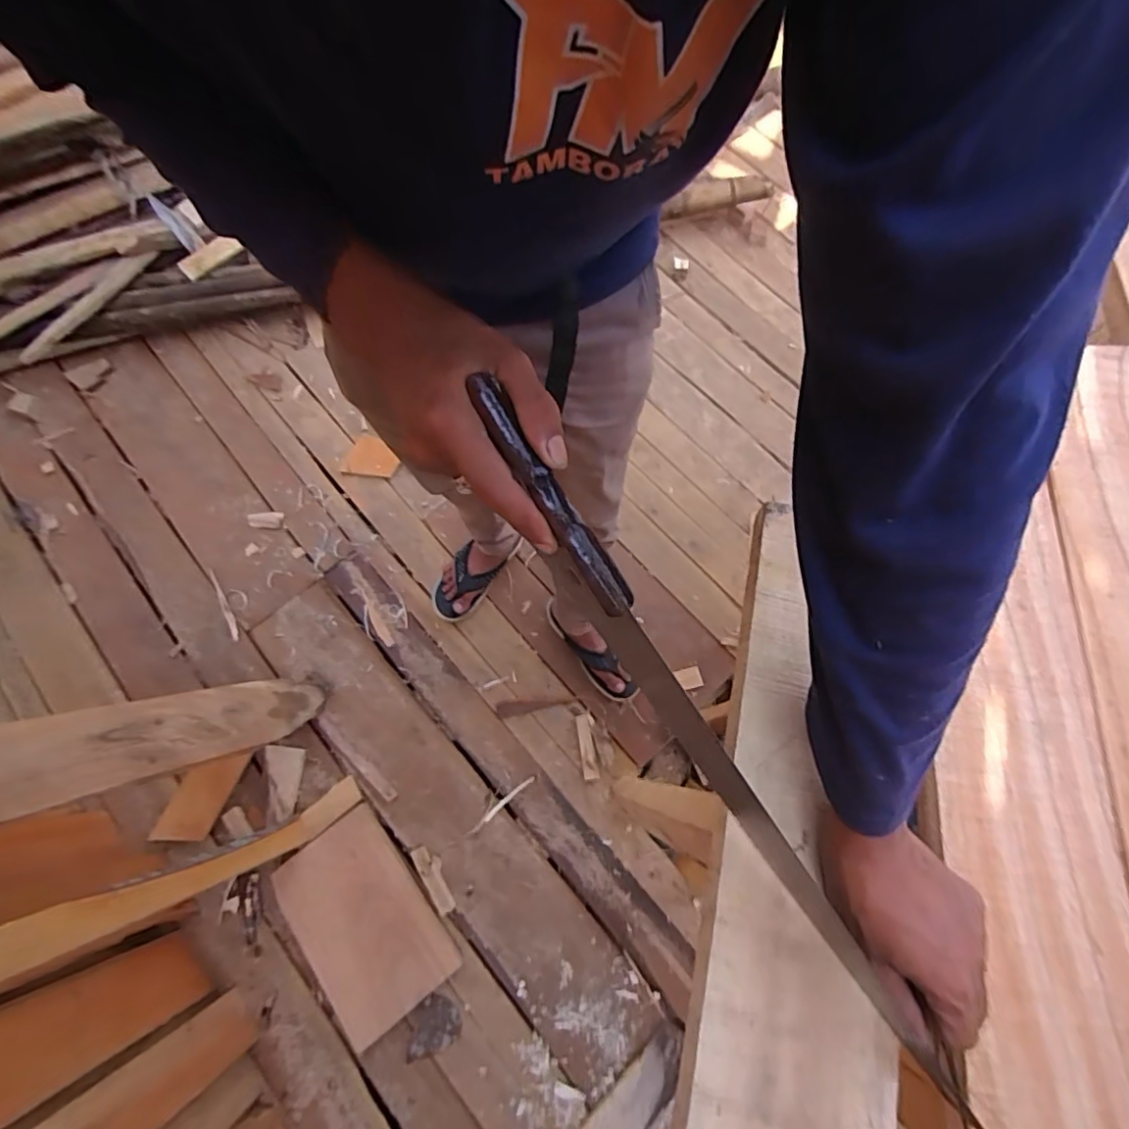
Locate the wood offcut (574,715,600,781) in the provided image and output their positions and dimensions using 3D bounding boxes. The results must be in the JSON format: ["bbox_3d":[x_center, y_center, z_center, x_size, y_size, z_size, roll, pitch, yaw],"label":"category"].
[{"bbox_3d":[0.043,0.359,1.119,0.029,0.009,0.122,-8,70,-5],"label":"wood offcut"}]

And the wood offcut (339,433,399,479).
[{"bbox_3d":[-0.453,-0.256,1.333,0.122,0.020,0.093,8,70,1],"label":"wood offcut"}]

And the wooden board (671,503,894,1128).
[{"bbox_3d":[0.163,0.173,0.382,0.120,0.014,0.432,13,70,3],"label":"wooden board"}]

